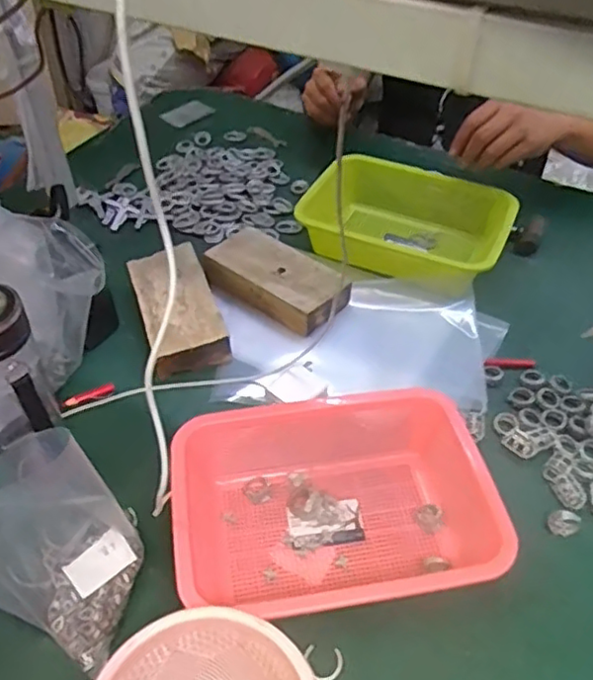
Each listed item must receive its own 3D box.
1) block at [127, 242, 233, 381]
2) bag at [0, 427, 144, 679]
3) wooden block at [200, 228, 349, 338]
[{"bbox_3d":[-0.148,-0.041,0.760,0.091,0.044,0.182,-15,48,-14],"label":"block"},{"bbox_3d":[-0.191,0.151,0.483,0.123,0.157,0.105,21,50,19],"label":"bag"},{"bbox_3d":[-0.027,-0.078,0.795,0.185,0.033,0.103,28,52,25],"label":"wooden block"}]

